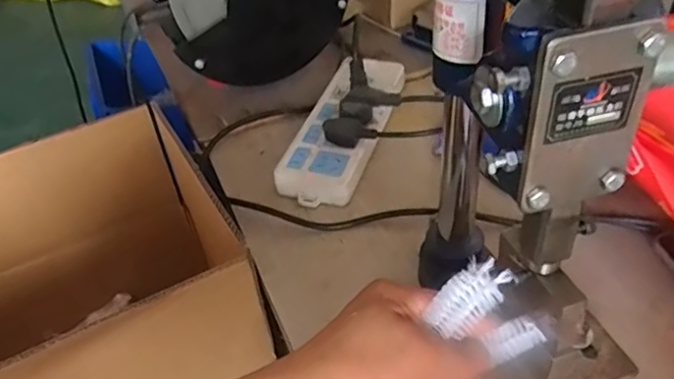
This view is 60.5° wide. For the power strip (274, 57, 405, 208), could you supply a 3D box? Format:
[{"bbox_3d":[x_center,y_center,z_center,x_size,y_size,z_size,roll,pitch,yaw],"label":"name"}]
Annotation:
[{"bbox_3d":[0.010,-0.073,0.638,0.085,0.036,0.236,7,42,15],"label":"power strip"}]

